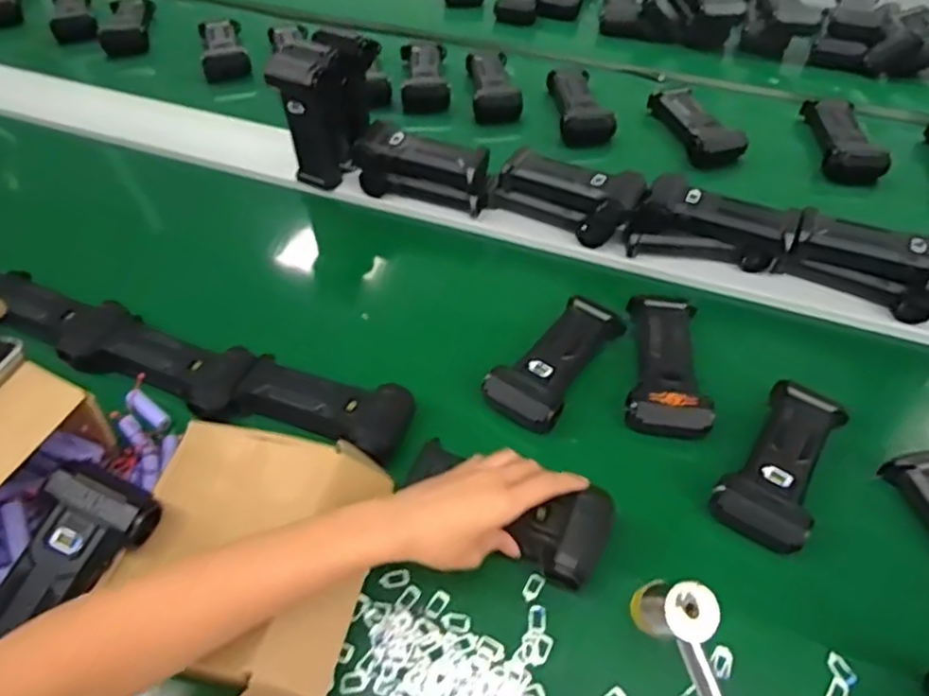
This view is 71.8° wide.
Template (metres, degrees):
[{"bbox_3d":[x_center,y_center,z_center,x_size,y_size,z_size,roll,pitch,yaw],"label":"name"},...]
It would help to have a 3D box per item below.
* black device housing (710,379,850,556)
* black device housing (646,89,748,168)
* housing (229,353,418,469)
[{"bbox_3d":[0.271,0.090,0.543,0.069,0.032,0.160,27,54,23],"label":"black device housing"},{"bbox_3d":[0.317,-0.316,0.894,0.070,0.033,0.159,-13,51,-10],"label":"black device housing"},{"bbox_3d":[-0.127,0.050,0.581,0.154,0.033,0.068,14,50,13],"label":"housing"}]

